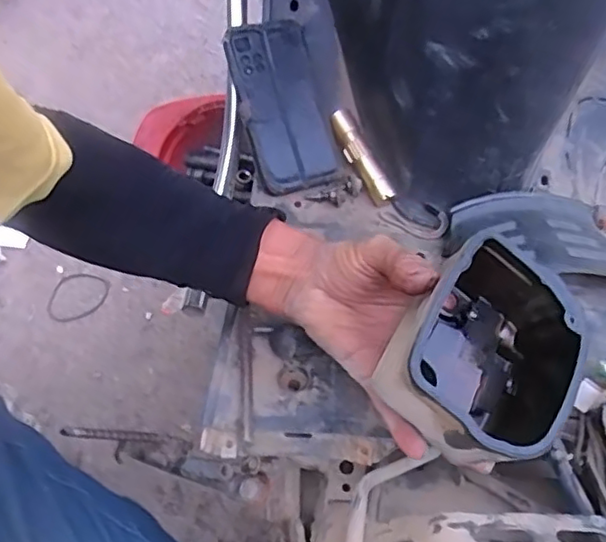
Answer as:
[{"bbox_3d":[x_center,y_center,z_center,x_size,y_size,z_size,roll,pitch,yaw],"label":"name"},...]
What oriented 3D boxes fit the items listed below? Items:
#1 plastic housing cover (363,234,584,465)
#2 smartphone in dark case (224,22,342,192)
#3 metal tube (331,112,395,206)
[{"bbox_3d":[0.106,0.050,0.376,0.099,0.070,0.122,40,61,-1],"label":"plastic housing cover"},{"bbox_3d":[-0.020,-0.161,0.601,0.084,0.012,0.159,-14,92,-9],"label":"smartphone in dark case"},{"bbox_3d":[0.055,-0.111,0.605,0.022,0.014,0.102,-26,82,-18],"label":"metal tube"}]

